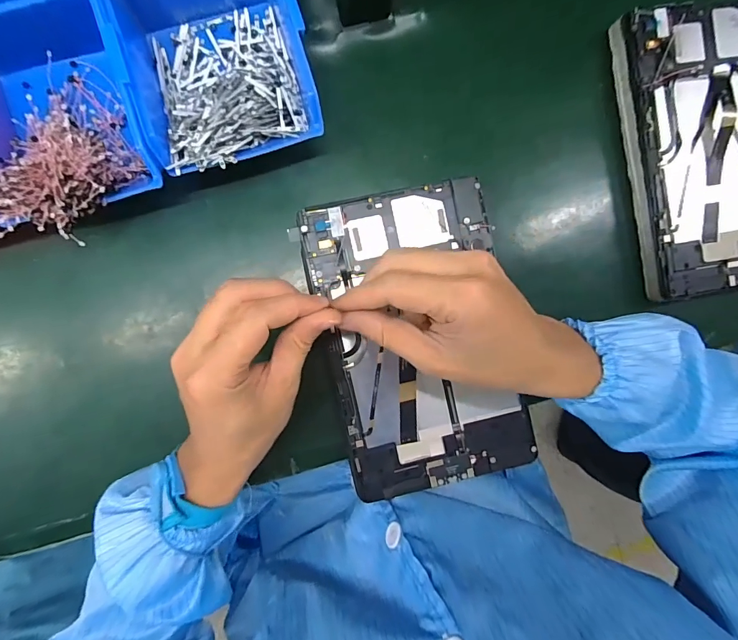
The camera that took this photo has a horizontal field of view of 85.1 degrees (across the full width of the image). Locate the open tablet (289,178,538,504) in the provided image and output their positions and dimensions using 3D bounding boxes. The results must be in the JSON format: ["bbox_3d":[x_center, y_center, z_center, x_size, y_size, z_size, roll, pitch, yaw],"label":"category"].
[{"bbox_3d":[0.040,0.016,0.327,0.149,0.014,0.238,-14,94,-2],"label":"open tablet"}]

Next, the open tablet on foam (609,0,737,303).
[{"bbox_3d":[0.305,-0.149,0.348,0.151,0.022,0.240,-11,90,-5],"label":"open tablet on foam"}]

